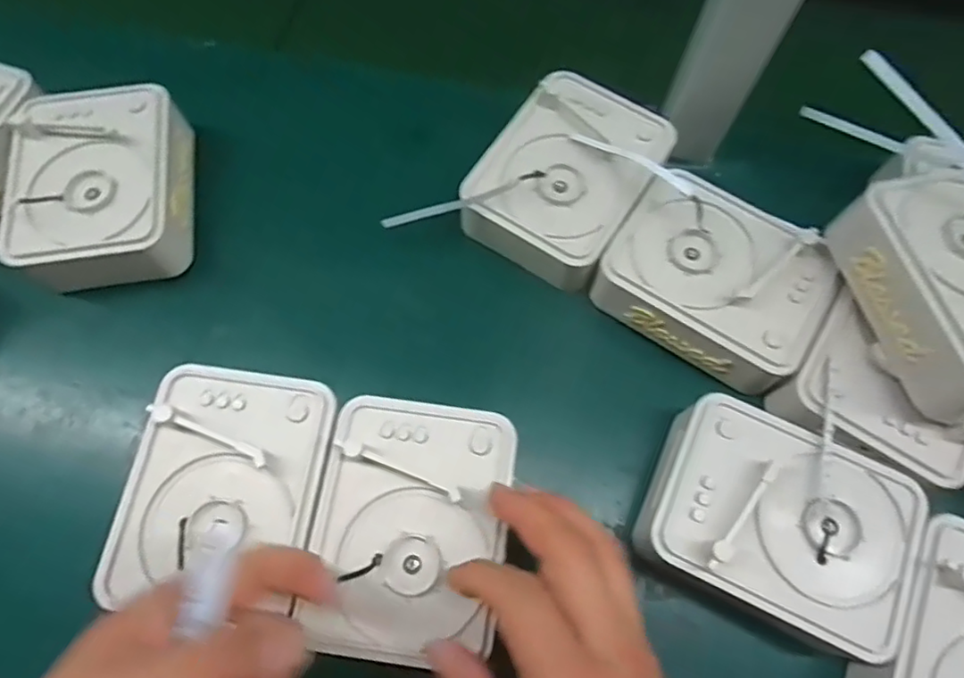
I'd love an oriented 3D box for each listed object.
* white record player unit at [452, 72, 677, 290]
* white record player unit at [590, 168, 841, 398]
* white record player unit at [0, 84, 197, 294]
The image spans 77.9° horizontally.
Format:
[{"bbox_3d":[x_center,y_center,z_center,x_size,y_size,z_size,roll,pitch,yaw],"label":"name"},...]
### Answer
[{"bbox_3d":[0.055,-0.105,0.400,0.100,0.053,0.131,33,73,10],"label":"white record player unit"},{"bbox_3d":[0.143,-0.038,0.367,0.127,0.040,0.100,33,73,11],"label":"white record player unit"},{"bbox_3d":[-0.247,-0.099,0.394,0.101,0.052,0.126,-8,68,-5],"label":"white record player unit"}]

